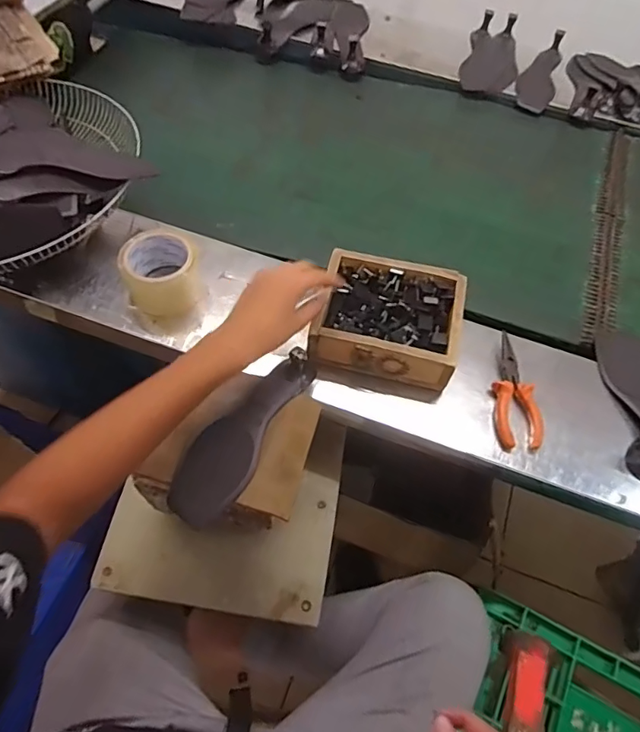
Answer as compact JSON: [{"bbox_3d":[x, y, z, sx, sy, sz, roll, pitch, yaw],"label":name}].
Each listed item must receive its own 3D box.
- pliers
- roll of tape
[{"bbox_3d":[0.241,0.030,0.633,0.048,0.023,0.150,2,58,-2],"label":"pliers"},{"bbox_3d":[-0.212,-0.125,0.671,0.091,0.074,0.097,1,58,-2],"label":"roll of tape"}]

